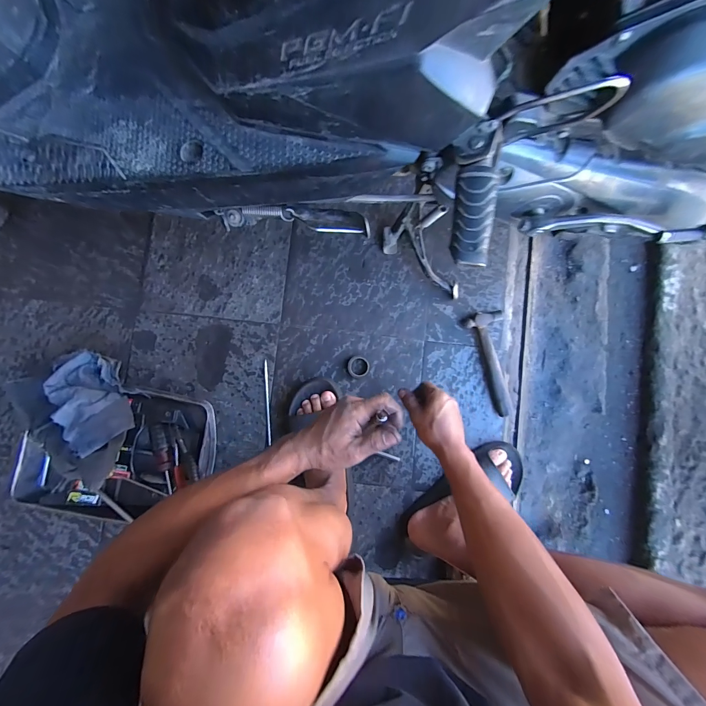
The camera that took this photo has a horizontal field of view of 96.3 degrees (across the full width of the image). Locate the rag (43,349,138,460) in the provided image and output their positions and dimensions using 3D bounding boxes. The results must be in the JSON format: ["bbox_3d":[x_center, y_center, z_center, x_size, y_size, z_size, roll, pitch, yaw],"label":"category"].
[{"bbox_3d":[-0.476,0.082,0.570,0.115,0.058,0.179,-27,86,-1],"label":"rag"}]

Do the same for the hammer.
[{"bbox_3d":[0.295,0.016,0.645,0.075,0.021,0.210,-20,87,-3],"label":"hammer"}]

